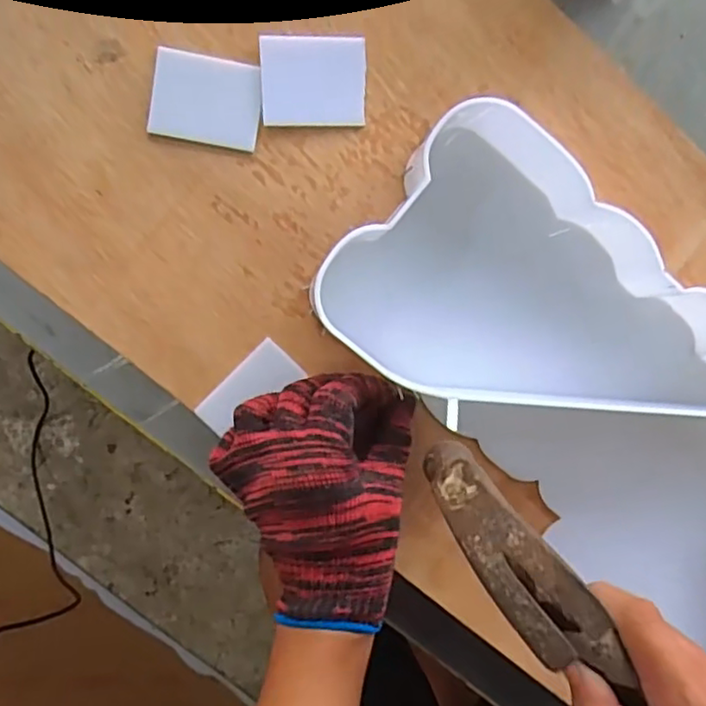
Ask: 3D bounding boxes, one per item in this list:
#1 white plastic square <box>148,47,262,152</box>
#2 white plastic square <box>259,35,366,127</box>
[{"bbox_3d":[-0.087,-0.149,0.381,0.062,0.006,0.049,9,94,-8],"label":"white plastic square"},{"bbox_3d":[-0.023,-0.163,0.385,0.062,0.005,0.052,-3,95,-7],"label":"white plastic square"}]

